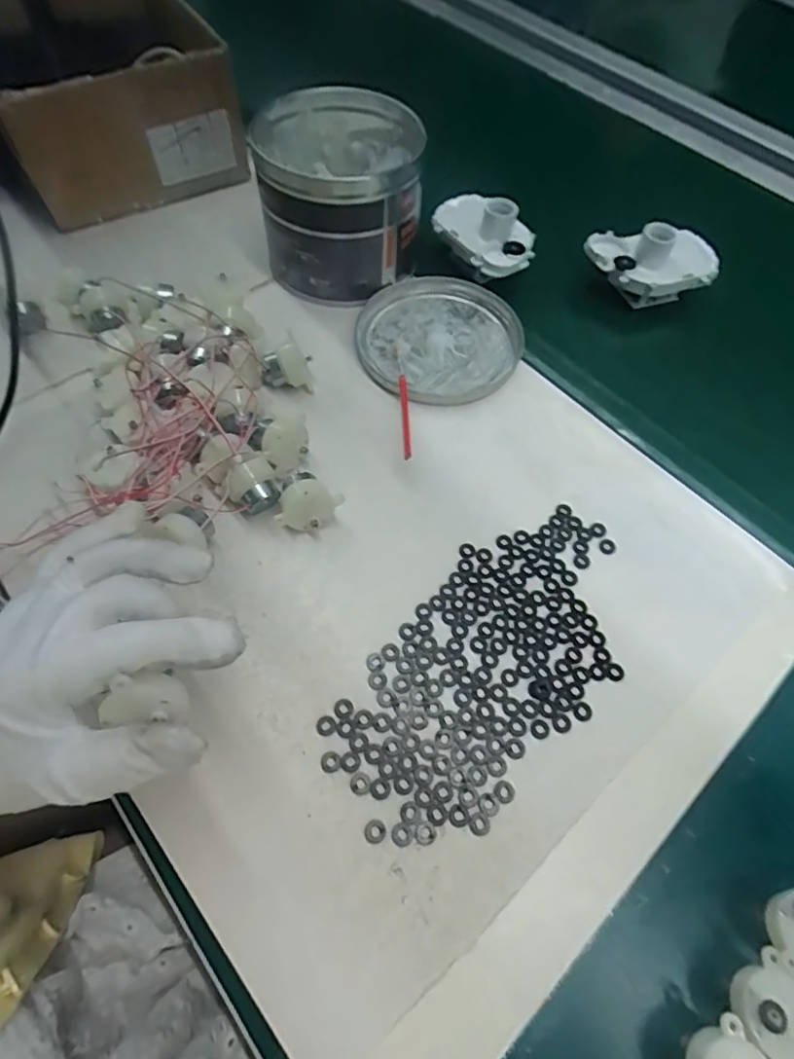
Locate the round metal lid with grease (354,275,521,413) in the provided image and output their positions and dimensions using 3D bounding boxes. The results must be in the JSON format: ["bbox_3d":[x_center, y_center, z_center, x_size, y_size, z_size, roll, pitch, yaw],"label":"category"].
[{"bbox_3d":[0.036,-0.156,0.444,0.138,0.017,0.128,1,61,-3],"label":"round metal lid with grease"}]

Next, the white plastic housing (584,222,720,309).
[{"bbox_3d":[0.220,-0.232,0.472,0.104,0.056,0.063,-8,61,-8],"label":"white plastic housing"}]

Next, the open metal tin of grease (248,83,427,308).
[{"bbox_3d":[-0.049,-0.270,0.450,0.125,0.108,0.136,-5,61,-6],"label":"open metal tin of grease"}]

